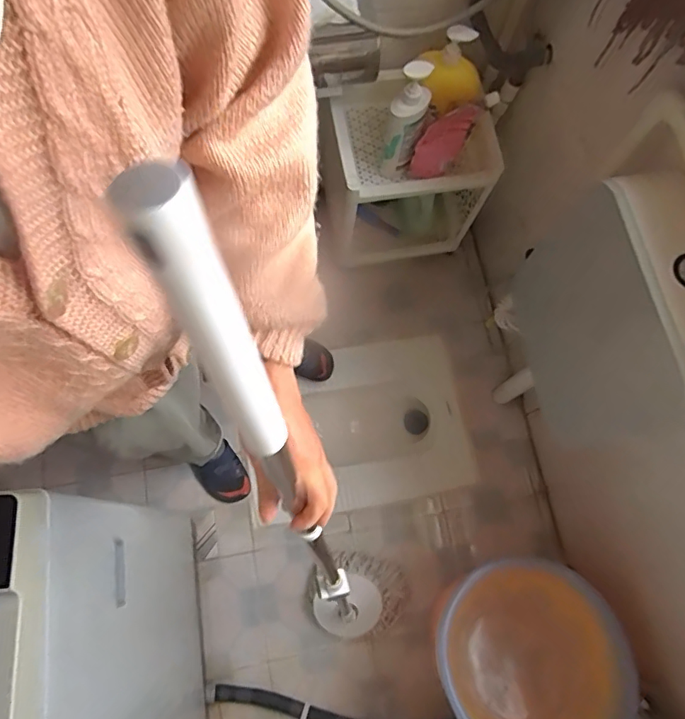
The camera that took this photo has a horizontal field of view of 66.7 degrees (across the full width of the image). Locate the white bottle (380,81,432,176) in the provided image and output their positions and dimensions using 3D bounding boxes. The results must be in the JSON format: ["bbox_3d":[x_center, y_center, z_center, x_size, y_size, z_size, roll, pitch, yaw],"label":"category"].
[{"bbox_3d":[0.131,-0.496,1.128,0.093,0.217,0.064,8,70,3],"label":"white bottle"}]

